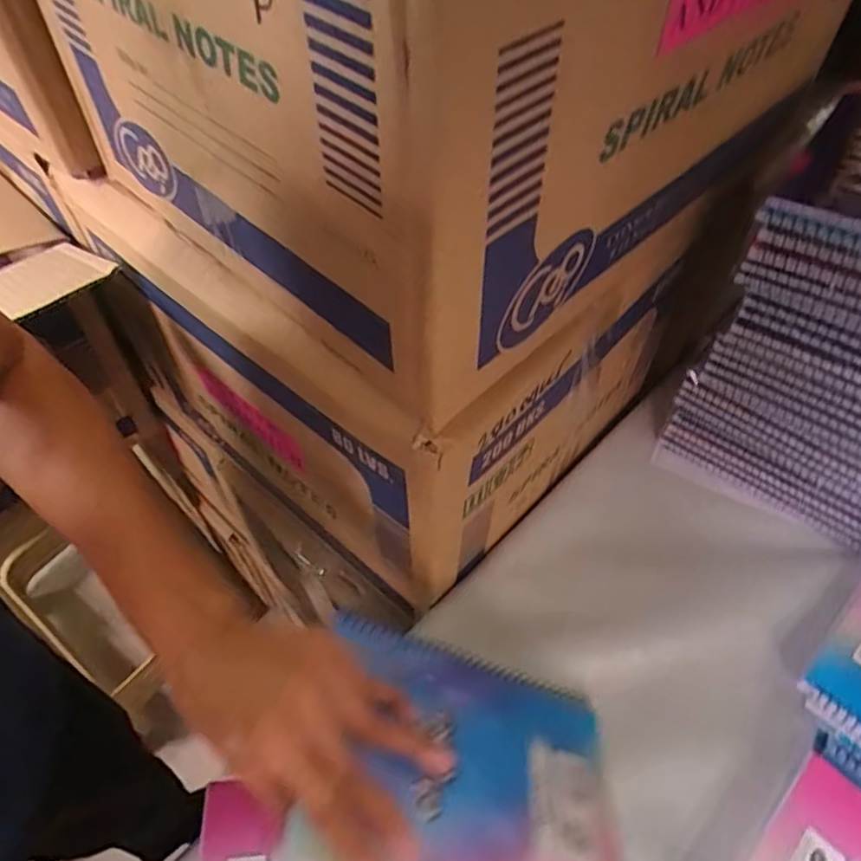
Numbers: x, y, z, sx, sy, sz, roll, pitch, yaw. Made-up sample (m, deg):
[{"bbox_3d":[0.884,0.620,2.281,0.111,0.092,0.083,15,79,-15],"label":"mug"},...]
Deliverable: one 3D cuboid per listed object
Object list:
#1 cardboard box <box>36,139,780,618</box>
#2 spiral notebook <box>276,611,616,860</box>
[{"bbox_3d":[-0.014,-0.098,0.542,0.346,0.245,0.327,37,60,24],"label":"cardboard box"},{"bbox_3d":[0.023,0.193,0.355,0.189,0.012,0.153,25,31,-12],"label":"spiral notebook"}]

